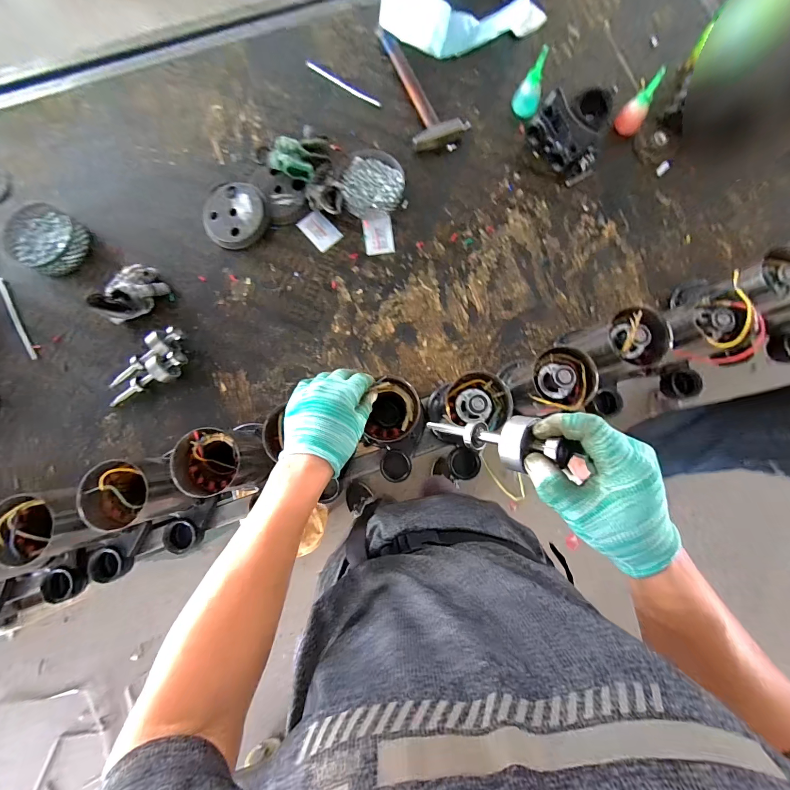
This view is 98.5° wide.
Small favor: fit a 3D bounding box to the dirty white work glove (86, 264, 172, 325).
[{"bbox_3d":[-0.506,-0.194,0.651,0.084,0.041,0.127,42,83,7],"label":"dirty white work glove"}]

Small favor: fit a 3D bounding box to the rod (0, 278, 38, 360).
[{"bbox_3d":[-0.746,-0.150,0.670,0.016,0.005,0.196,-31,82,-5],"label":"rod"}]

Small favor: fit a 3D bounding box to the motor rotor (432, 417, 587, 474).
[{"bbox_3d":[0.096,0.044,0.349,0.039,0.161,0.048,23,79,-32],"label":"motor rotor"}]

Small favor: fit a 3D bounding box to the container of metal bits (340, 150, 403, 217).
[{"bbox_3d":[-0.043,-0.430,0.693,0.119,0.022,0.142,5,81,1],"label":"container of metal bits"}]

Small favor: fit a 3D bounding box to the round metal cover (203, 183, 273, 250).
[{"bbox_3d":[-0.321,-0.362,0.683,0.136,0.027,0.128,0,80,0],"label":"round metal cover"}]

